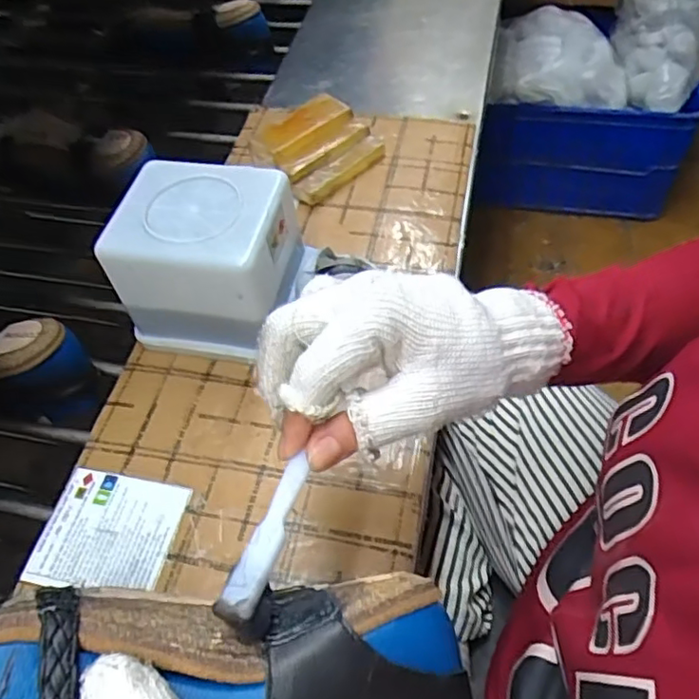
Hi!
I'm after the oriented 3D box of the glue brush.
[{"bbox_3d":[-0.031,0.074,0.238,0.016,0.020,0.076,8,39,8],"label":"glue brush"}]

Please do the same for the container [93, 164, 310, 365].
[{"bbox_3d":[-0.095,-0.060,0.433,0.113,0.103,0.096,8,57,11],"label":"container"}]

